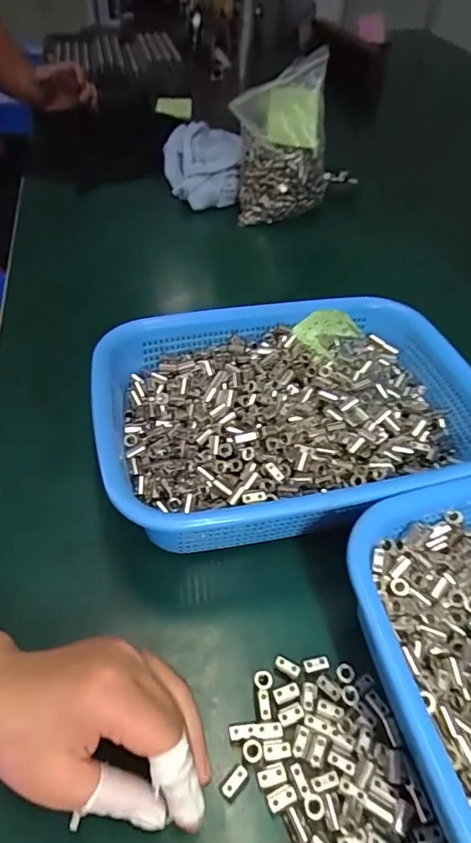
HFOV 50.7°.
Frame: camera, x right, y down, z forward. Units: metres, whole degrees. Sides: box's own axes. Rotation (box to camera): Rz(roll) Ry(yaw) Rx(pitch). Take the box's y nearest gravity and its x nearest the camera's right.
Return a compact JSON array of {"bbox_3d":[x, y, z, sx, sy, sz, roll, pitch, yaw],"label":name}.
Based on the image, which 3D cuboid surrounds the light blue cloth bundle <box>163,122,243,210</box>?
[{"bbox_3d":[-0.052,-0.400,0.762,0.120,0.059,0.188,0,47,-3],"label":"light blue cloth bundle"}]

